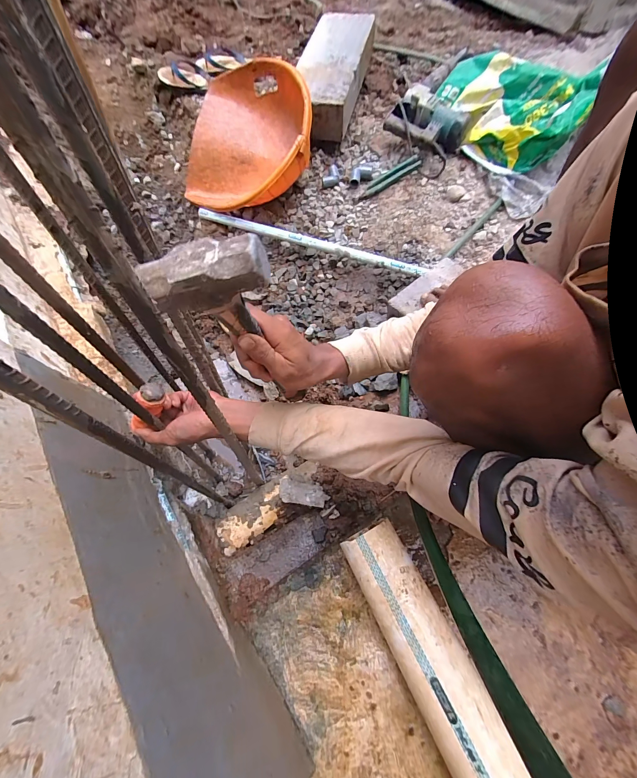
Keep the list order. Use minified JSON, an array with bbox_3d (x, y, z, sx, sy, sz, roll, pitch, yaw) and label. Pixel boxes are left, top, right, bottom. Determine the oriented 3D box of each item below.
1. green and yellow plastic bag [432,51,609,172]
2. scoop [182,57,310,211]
[{"bbox_3d":[0.581,-0.879,0.929,0.455,0.160,0.306,37,69,15],"label":"green and yellow plastic bag"},{"bbox_3d":[-0.202,-0.726,0.862,0.355,0.168,0.417,12,94,-2],"label":"scoop"}]

